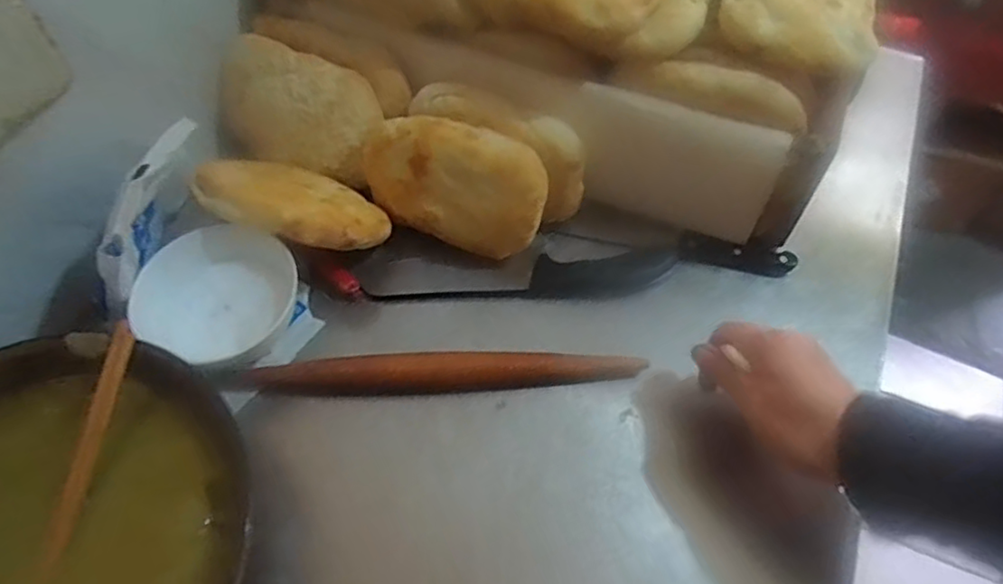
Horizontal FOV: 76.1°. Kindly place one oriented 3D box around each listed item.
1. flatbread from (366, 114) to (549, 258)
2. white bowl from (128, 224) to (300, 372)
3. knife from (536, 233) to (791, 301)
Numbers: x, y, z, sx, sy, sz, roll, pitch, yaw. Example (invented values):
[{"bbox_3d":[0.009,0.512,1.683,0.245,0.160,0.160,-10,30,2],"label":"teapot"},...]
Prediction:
[{"bbox_3d":[-0.040,-0.086,0.515,0.150,0.097,0.031,19,35,11],"label":"flatbread"},{"bbox_3d":[-0.210,-0.002,0.483,0.111,0.045,0.127,19,60,10],"label":"white bowl"},{"bbox_3d":[0.133,-0.023,0.541,0.219,0.014,0.042,-6,59,-5],"label":"knife"}]

